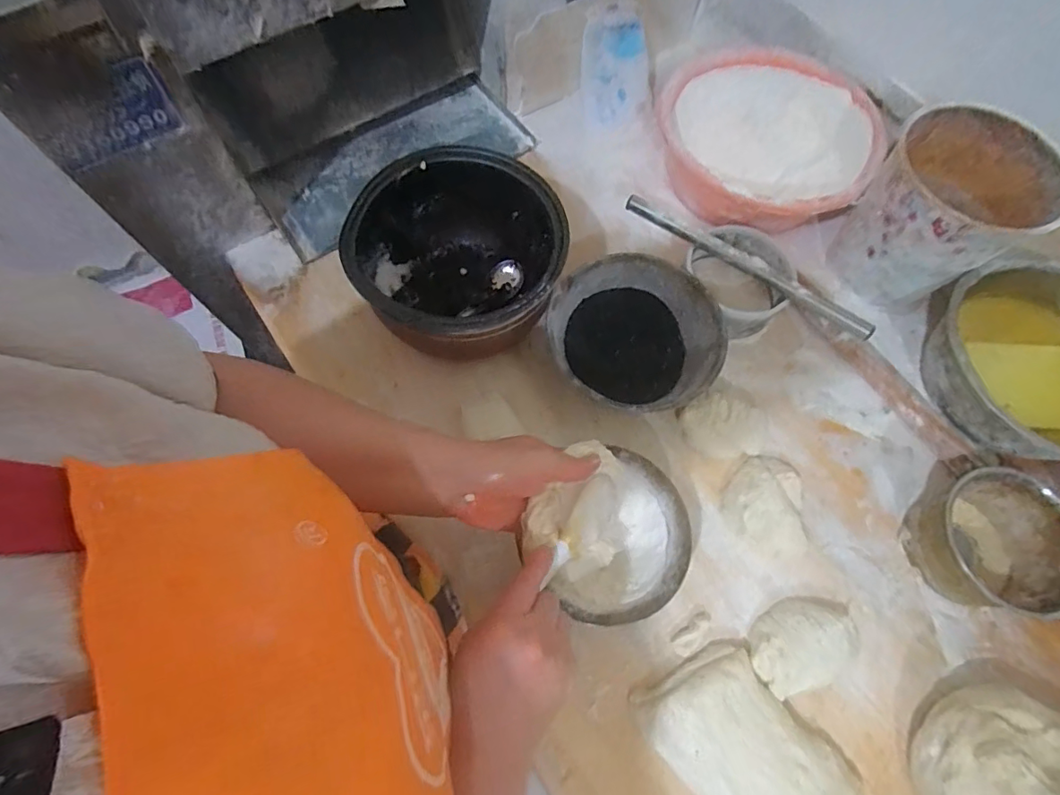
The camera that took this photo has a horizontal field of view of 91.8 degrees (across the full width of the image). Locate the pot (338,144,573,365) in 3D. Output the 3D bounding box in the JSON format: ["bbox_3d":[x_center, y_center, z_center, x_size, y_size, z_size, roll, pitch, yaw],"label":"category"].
[{"bbox_3d":[-0.078,-0.148,0.572,0.217,0.125,0.207,1,68,-1],"label":"pot"}]

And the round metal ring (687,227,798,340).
[{"bbox_3d":[0.255,-0.145,0.614,0.114,0.073,0.125,1,68,-1],"label":"round metal ring"}]

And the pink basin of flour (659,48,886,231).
[{"bbox_3d":[0.292,-0.318,0.673,0.260,0.104,0.250,1,68,-1],"label":"pink basin of flour"}]

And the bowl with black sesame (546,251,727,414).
[{"bbox_3d":[0.119,-0.067,0.595,0.190,0.063,0.184,22,69,7],"label":"bowl with black sesame"}]

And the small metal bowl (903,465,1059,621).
[{"bbox_3d":[0.452,0.141,0.501,0.116,0.089,0.123,1,68,-1],"label":"small metal bowl"}]

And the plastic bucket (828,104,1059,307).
[{"bbox_3d":[0.455,-0.201,0.591,0.161,0.167,0.165,-39,74,-15],"label":"plastic bucket"}]

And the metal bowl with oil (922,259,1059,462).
[{"bbox_3d":[0.552,-0.027,0.568,0.192,0.104,0.235,-32,72,-13],"label":"metal bowl with oil"}]

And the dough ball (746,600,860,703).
[{"bbox_3d":[0.261,0.232,0.484,0.109,0.033,0.077,-13,69,-7],"label":"dough ball"}]

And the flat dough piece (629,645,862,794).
[{"bbox_3d":[0.203,0.325,0.453,0.113,0.030,0.205,-39,74,-15],"label":"flat dough piece"}]

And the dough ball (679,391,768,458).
[{"bbox_3d":[0.219,0.030,0.565,0.094,0.041,0.075,-23,70,-10],"label":"dough ball"}]

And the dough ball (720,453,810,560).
[{"bbox_3d":[0.250,0.112,0.540,0.085,0.036,0.104,-2,68,-2],"label":"dough ball"}]

